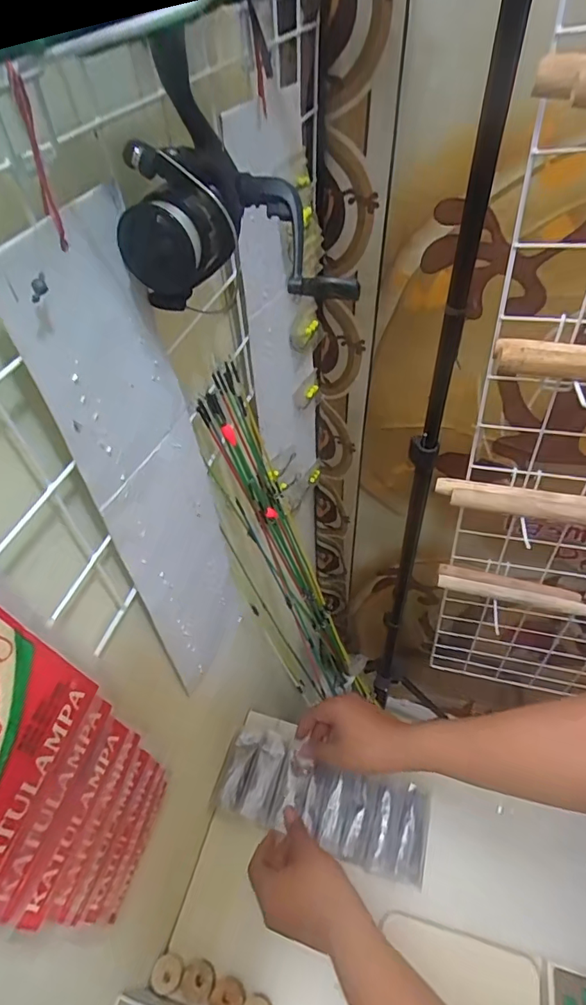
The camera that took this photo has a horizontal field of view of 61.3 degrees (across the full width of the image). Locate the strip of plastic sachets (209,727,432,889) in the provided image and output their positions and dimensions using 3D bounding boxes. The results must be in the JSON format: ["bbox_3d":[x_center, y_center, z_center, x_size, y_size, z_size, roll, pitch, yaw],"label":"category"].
[{"bbox_3d":[0.035,0.361,0.601,0.249,0.035,0.100,16,52,11],"label":"strip of plastic sachets"}]

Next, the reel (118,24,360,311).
[{"bbox_3d":[-0.032,-0.158,0.244,0.110,0.099,0.066,-7,49,0],"label":"reel"}]

